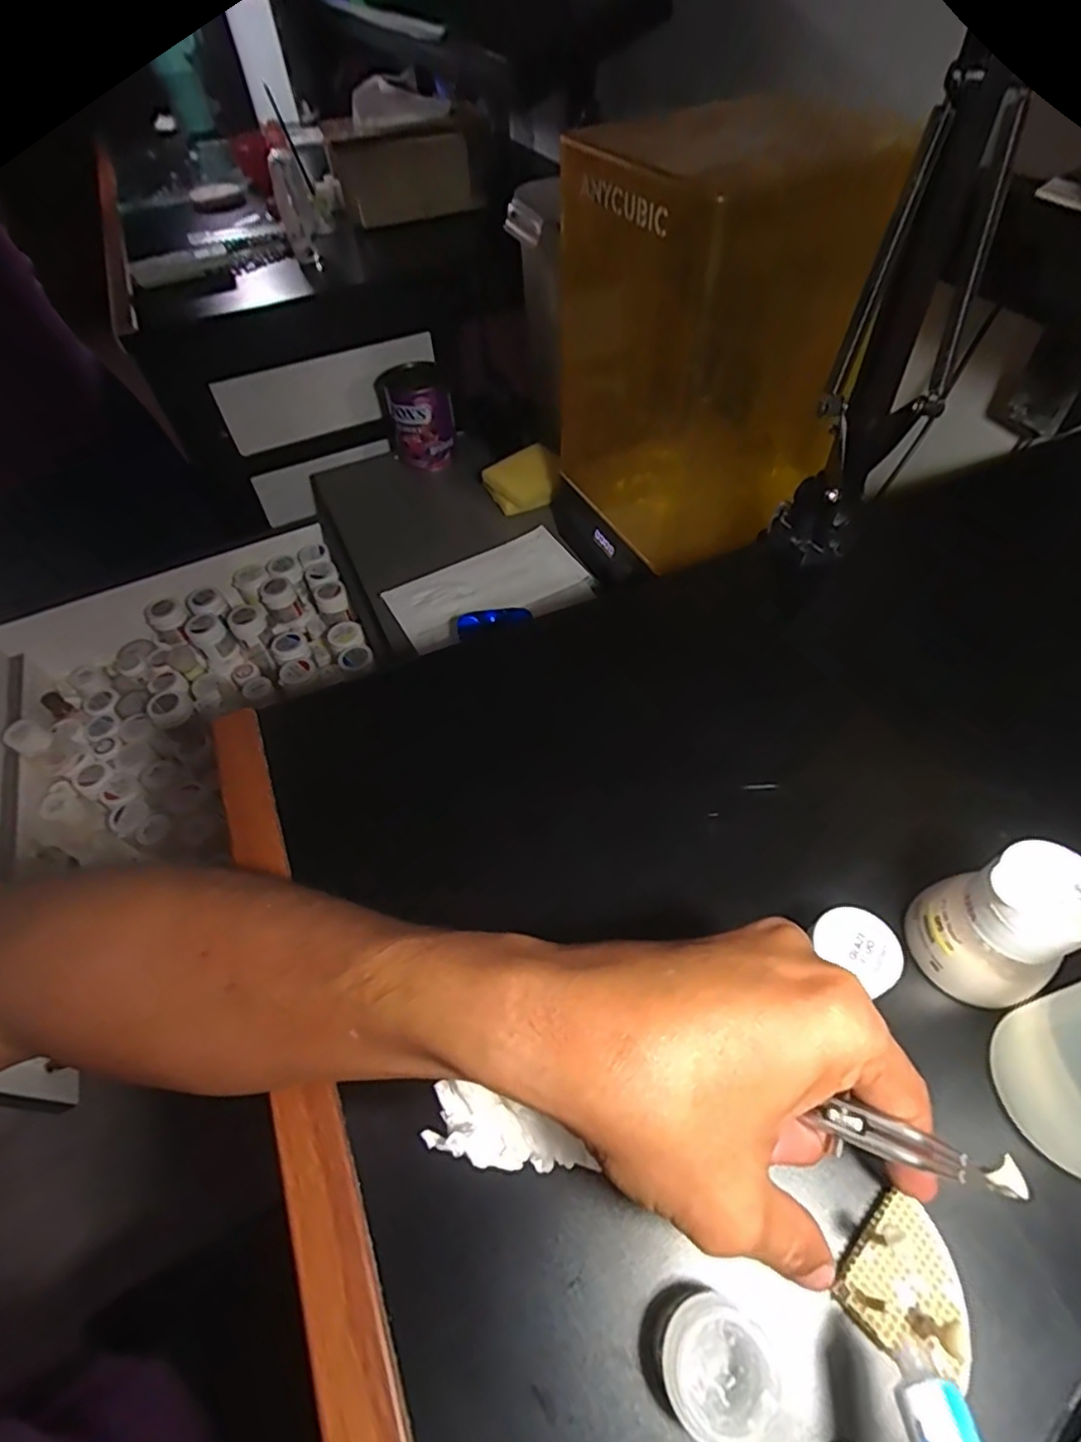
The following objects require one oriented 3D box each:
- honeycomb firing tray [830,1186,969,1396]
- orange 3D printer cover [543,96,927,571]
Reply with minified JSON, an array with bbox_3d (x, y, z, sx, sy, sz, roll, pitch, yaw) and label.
[{"bbox_3d":[0.118,0.180,0.199,0.040,0.006,0.037,-37,60,-22],"label":"honeycomb firing tray"},{"bbox_3d":[0.129,-0.320,0.567,0.176,0.324,0.223,-25,56,-14],"label":"orange 3D printer cover"}]

